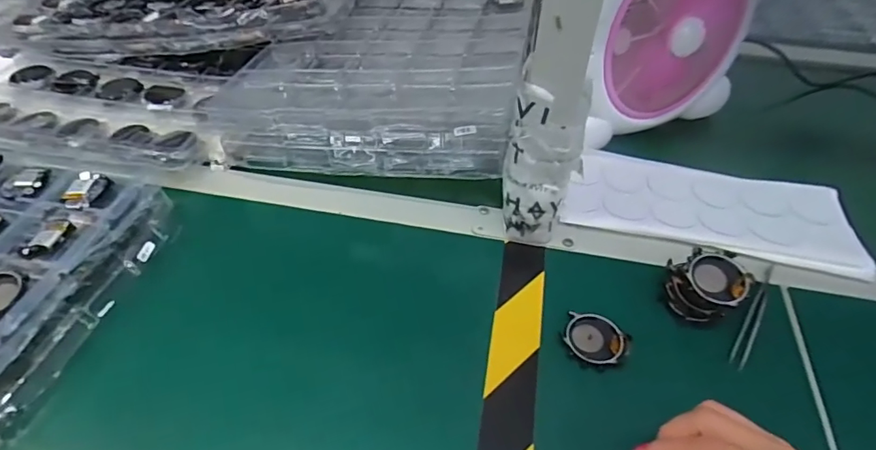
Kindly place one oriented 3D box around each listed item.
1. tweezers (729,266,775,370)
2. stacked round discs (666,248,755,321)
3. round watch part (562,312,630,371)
[{"bbox_3d":[0.267,0.075,0.432,0.011,0.013,0.126,28,52,23],"label":"tweezers"},{"bbox_3d":[0.224,0.052,0.427,0.055,0.045,0.058,-1,47,-3],"label":"stacked round discs"},{"bbox_3d":[0.126,0.094,0.415,0.049,0.008,0.044,34,55,27],"label":"round watch part"}]

